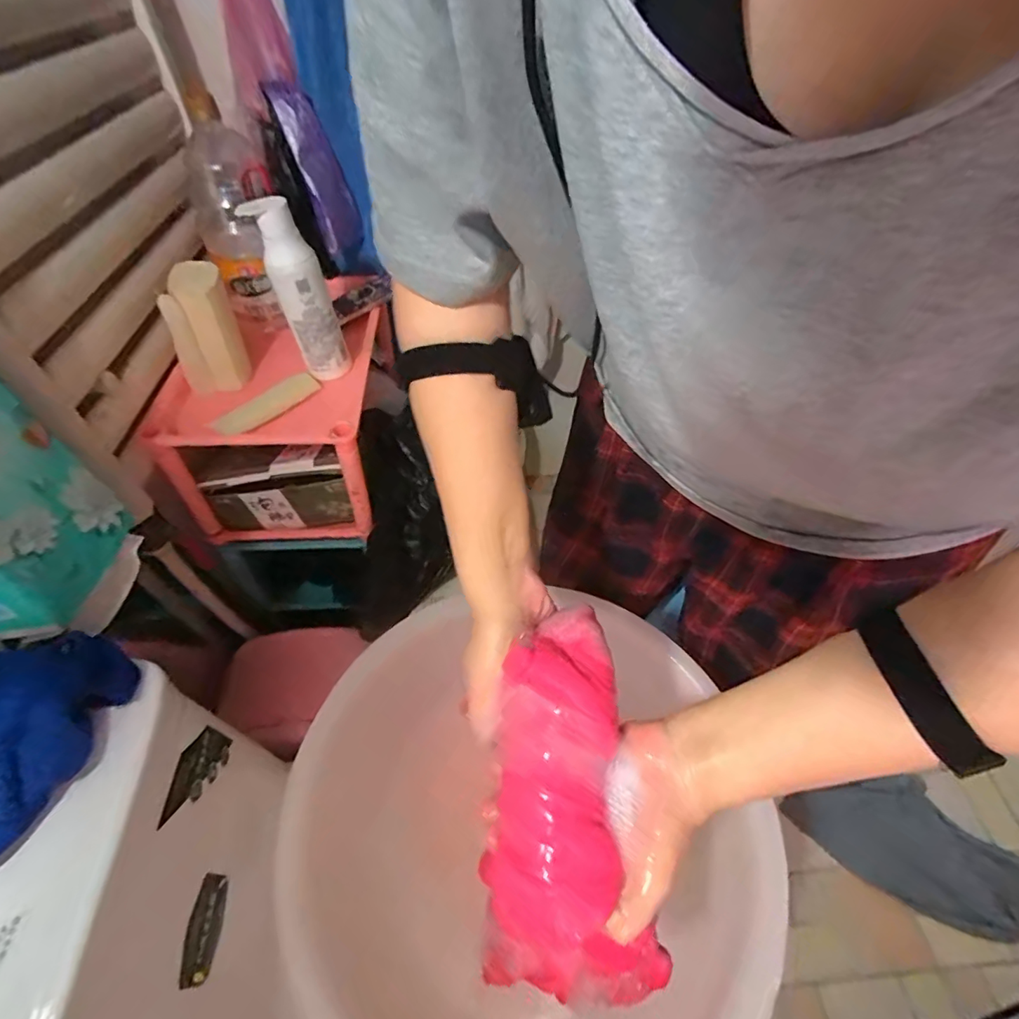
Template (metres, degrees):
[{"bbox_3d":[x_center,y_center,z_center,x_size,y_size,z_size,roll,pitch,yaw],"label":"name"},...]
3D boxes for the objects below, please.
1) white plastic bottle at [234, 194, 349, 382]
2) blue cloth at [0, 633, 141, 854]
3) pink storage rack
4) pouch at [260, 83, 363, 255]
[{"bbox_3d":[-0.271,-0.276,0.655,0.067,0.217,0.056,12,51,8],"label":"white plastic bottle"},{"bbox_3d":[-0.376,0.171,0.360,0.121,0.047,0.182,23,54,16],"label":"blue cloth"},{"bbox_3d":[-0.334,-0.161,0.821,0.273,0.229,0.400,-1,51,-3],"label":"pink storage rack"},{"bbox_3d":[-0.308,-0.547,0.805,0.086,0.237,0.034,-38,36,-28],"label":"pouch"}]

